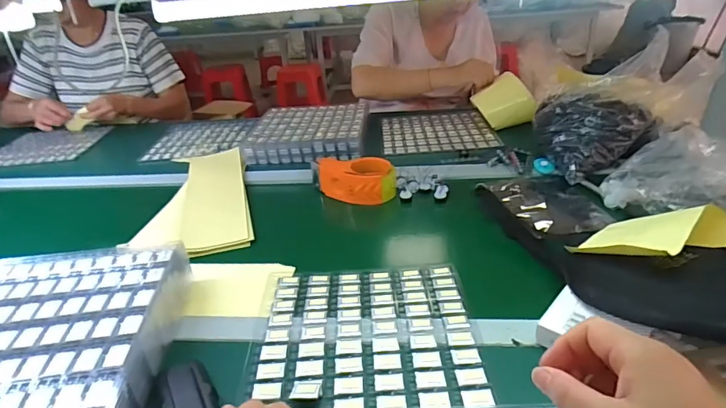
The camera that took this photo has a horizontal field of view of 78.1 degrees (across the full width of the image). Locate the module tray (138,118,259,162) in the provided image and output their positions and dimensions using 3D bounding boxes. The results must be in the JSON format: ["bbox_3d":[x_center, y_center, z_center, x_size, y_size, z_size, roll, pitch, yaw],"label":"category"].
[{"bbox_3d":[-0.415,-0.176,1.171,0.249,0.017,0.297,-7,28,-5],"label":"module tray"}]

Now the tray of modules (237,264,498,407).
[{"bbox_3d":[-0.001,0.156,0.521,0.256,0.007,0.251,-3,28,2],"label":"tray of modules"}]

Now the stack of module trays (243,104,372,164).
[{"bbox_3d":[-0.125,-0.176,1.075,0.267,0.051,0.254,-1,29,5],"label":"stack of module trays"}]

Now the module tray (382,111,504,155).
[{"bbox_3d":[0.178,-0.178,1.093,0.259,0.010,0.292,-3,28,1],"label":"module tray"}]

